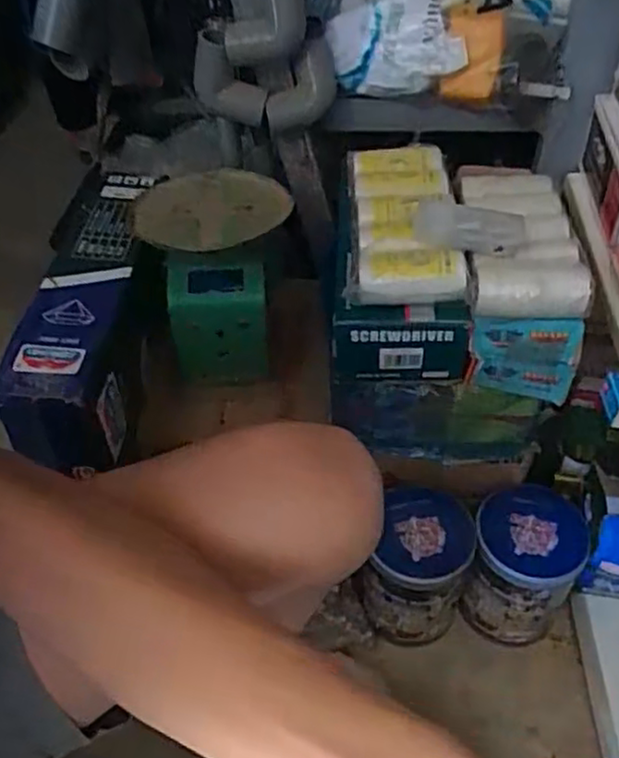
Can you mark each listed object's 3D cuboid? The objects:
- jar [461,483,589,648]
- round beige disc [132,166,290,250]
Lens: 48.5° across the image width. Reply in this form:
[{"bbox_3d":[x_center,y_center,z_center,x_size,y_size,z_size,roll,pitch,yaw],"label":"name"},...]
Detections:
[{"bbox_3d":[0.233,0.206,0.760,0.107,0.160,0.113,-1,46,1],"label":"jar"},{"bbox_3d":[-0.103,-0.174,0.698,0.158,0.011,0.137,-34,54,-27],"label":"round beige disc"}]

